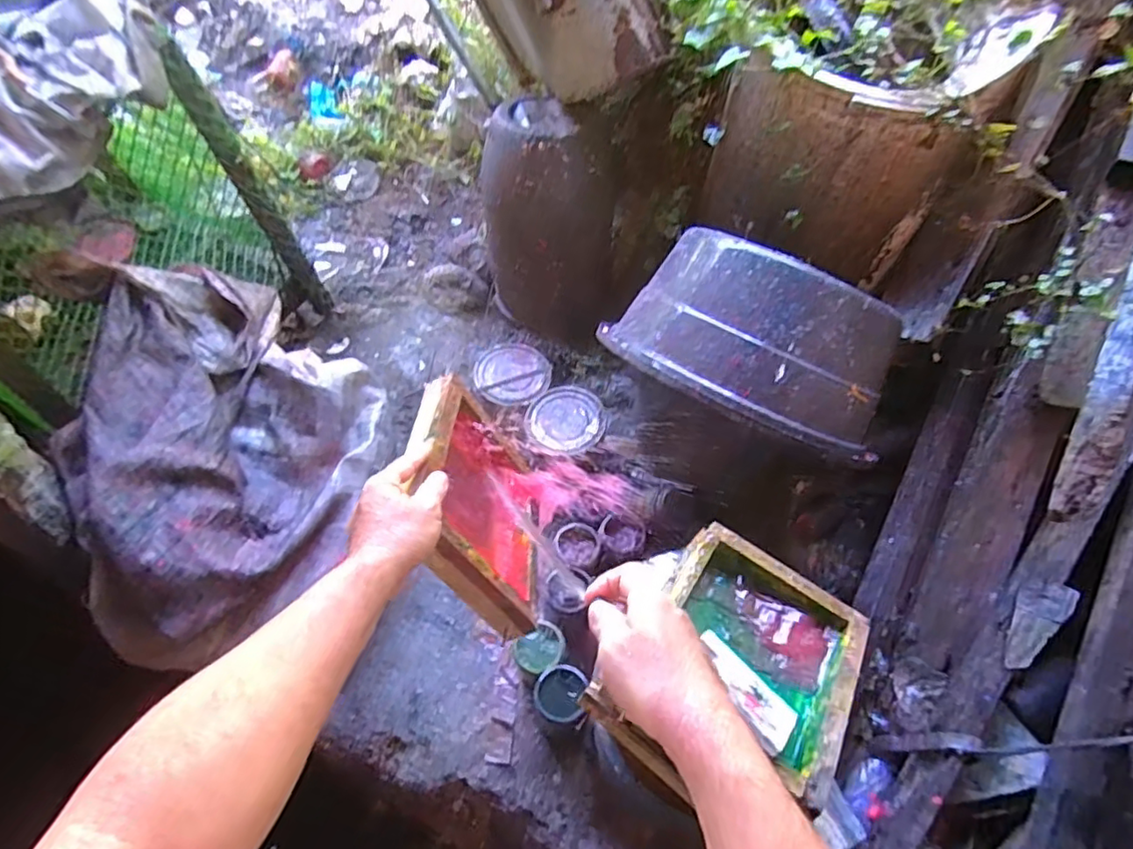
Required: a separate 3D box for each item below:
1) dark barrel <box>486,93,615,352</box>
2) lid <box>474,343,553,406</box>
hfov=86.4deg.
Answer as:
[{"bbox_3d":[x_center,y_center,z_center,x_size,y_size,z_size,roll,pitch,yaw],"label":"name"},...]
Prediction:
[{"bbox_3d":[-0.034,-0.478,1.490,0.307,0.503,0.273,3,53,-2],"label":"dark barrel"},{"bbox_3d":[-0.116,-0.113,1.330,0.163,0.019,0.199,2,45,-5],"label":"lid"}]

